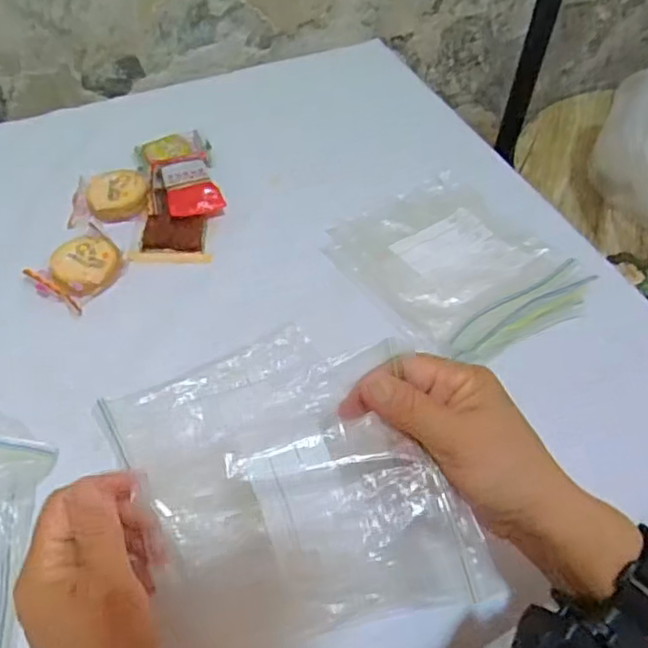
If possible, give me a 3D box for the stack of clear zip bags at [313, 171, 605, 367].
[{"bbox_3d":[0.103,-0.049,0.513,0.144,0.018,0.169,-28,58,-21],"label":"stack of clear zip bags"}]

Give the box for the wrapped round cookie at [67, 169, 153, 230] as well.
[{"bbox_3d":[-0.179,-0.108,0.547,0.064,0.013,0.054,-2,53,-4],"label":"wrapped round cookie"}]

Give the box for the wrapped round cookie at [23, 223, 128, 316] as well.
[{"bbox_3d":[-0.187,-0.045,0.500,0.053,0.012,0.069,26,56,17],"label":"wrapped round cookie"}]

